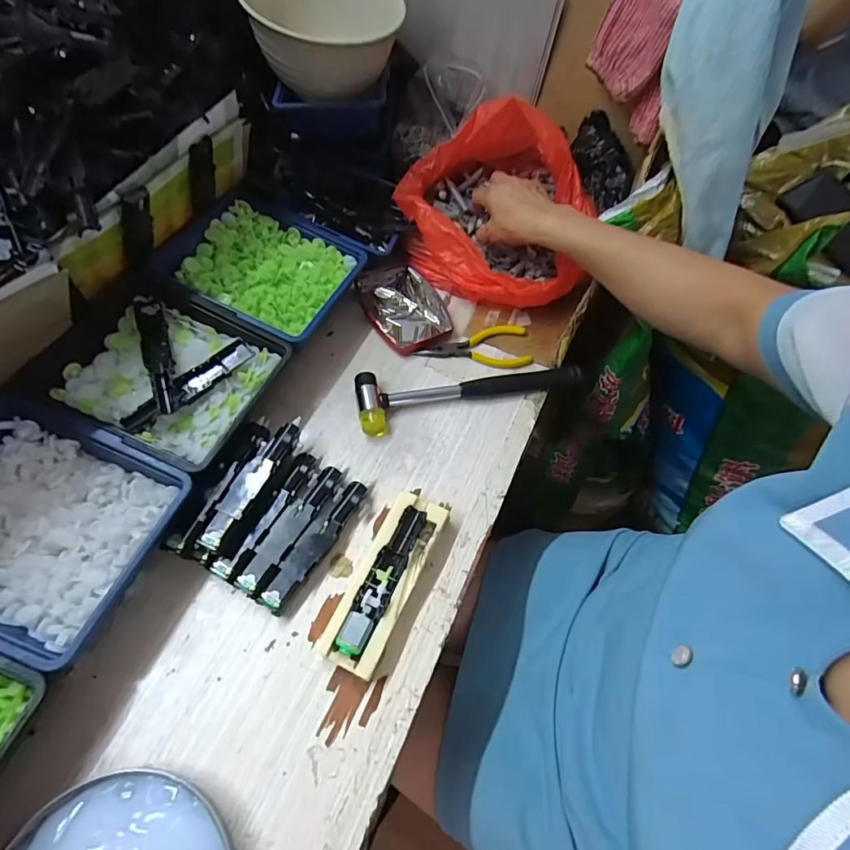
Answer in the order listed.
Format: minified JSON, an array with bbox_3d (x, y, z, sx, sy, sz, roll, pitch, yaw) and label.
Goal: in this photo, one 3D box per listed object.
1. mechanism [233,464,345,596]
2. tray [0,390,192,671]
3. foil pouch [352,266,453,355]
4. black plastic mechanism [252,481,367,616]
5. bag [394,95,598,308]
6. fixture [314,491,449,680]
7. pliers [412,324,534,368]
[{"bbox_3d":[-0.109,0.085,0.389,0.024,0.019,0.119,26,61,11],"label":"mechanism"},{"bbox_3d":[-0.278,0.064,0.329,0.166,0.033,0.146,21,60,8],"label":"tray"},{"bbox_3d":[-0.024,-0.134,0.527,0.084,0.011,0.122,-23,64,-17],"label":"foil pouch"},{"bbox_3d":[-0.089,0.096,0.383,0.027,0.019,0.118,29,62,13],"label":"black plastic mechanism"},{"bbox_3d":[0.080,-0.255,0.531,0.211,0.127,0.214,15,60,4],"label":"bag"},{"bbox_3d":[-0.030,0.120,0.369,0.045,0.029,0.138,24,61,10],"label":"fixture"},{"bbox_3d":[0.052,-0.086,0.504,0.120,0.010,0.054,0,60,-5],"label":"pliers"}]

